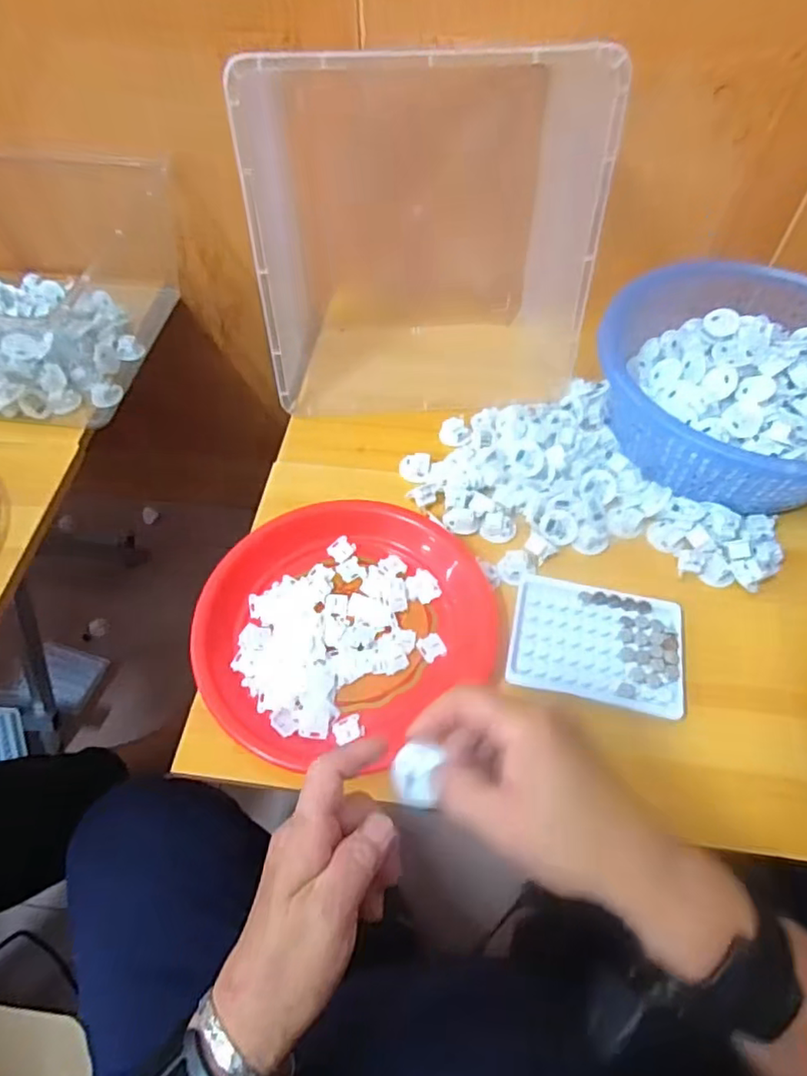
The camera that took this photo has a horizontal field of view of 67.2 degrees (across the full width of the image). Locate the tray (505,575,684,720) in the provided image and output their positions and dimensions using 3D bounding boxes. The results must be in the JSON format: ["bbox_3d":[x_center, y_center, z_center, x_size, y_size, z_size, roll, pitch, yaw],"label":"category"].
[{"bbox_3d":[0.151,0.080,0.477,0.128,0.010,0.096,11,57,8],"label":"tray"}]

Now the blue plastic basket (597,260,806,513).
[{"bbox_3d":[0.316,-0.135,0.569,0.262,0.097,0.255,28,60,18],"label":"blue plastic basket"}]

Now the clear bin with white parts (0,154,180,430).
[{"bbox_3d":[-0.468,-0.286,0.672,0.366,0.149,0.301,12,57,8],"label":"clear bin with white parts"}]

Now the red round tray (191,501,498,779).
[{"bbox_3d":[-0.050,0.059,0.491,0.230,0.022,0.218,0,56,0],"label":"red round tray"}]

